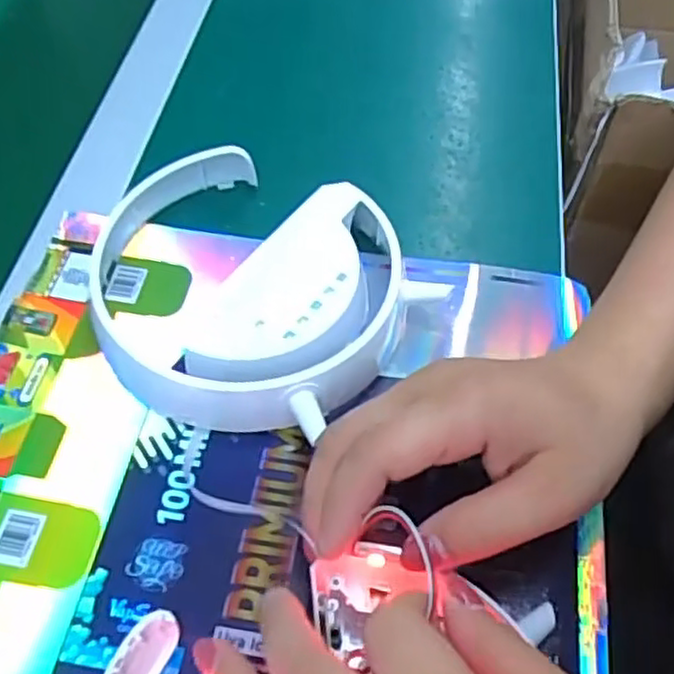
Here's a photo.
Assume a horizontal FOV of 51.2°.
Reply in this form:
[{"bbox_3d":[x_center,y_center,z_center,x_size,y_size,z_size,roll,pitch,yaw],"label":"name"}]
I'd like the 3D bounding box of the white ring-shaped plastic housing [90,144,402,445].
[{"bbox_3d":[-0.046,-0.021,0.343,0.145,0.034,0.140,0,56,0],"label":"white ring-shaped plastic housing"}]

